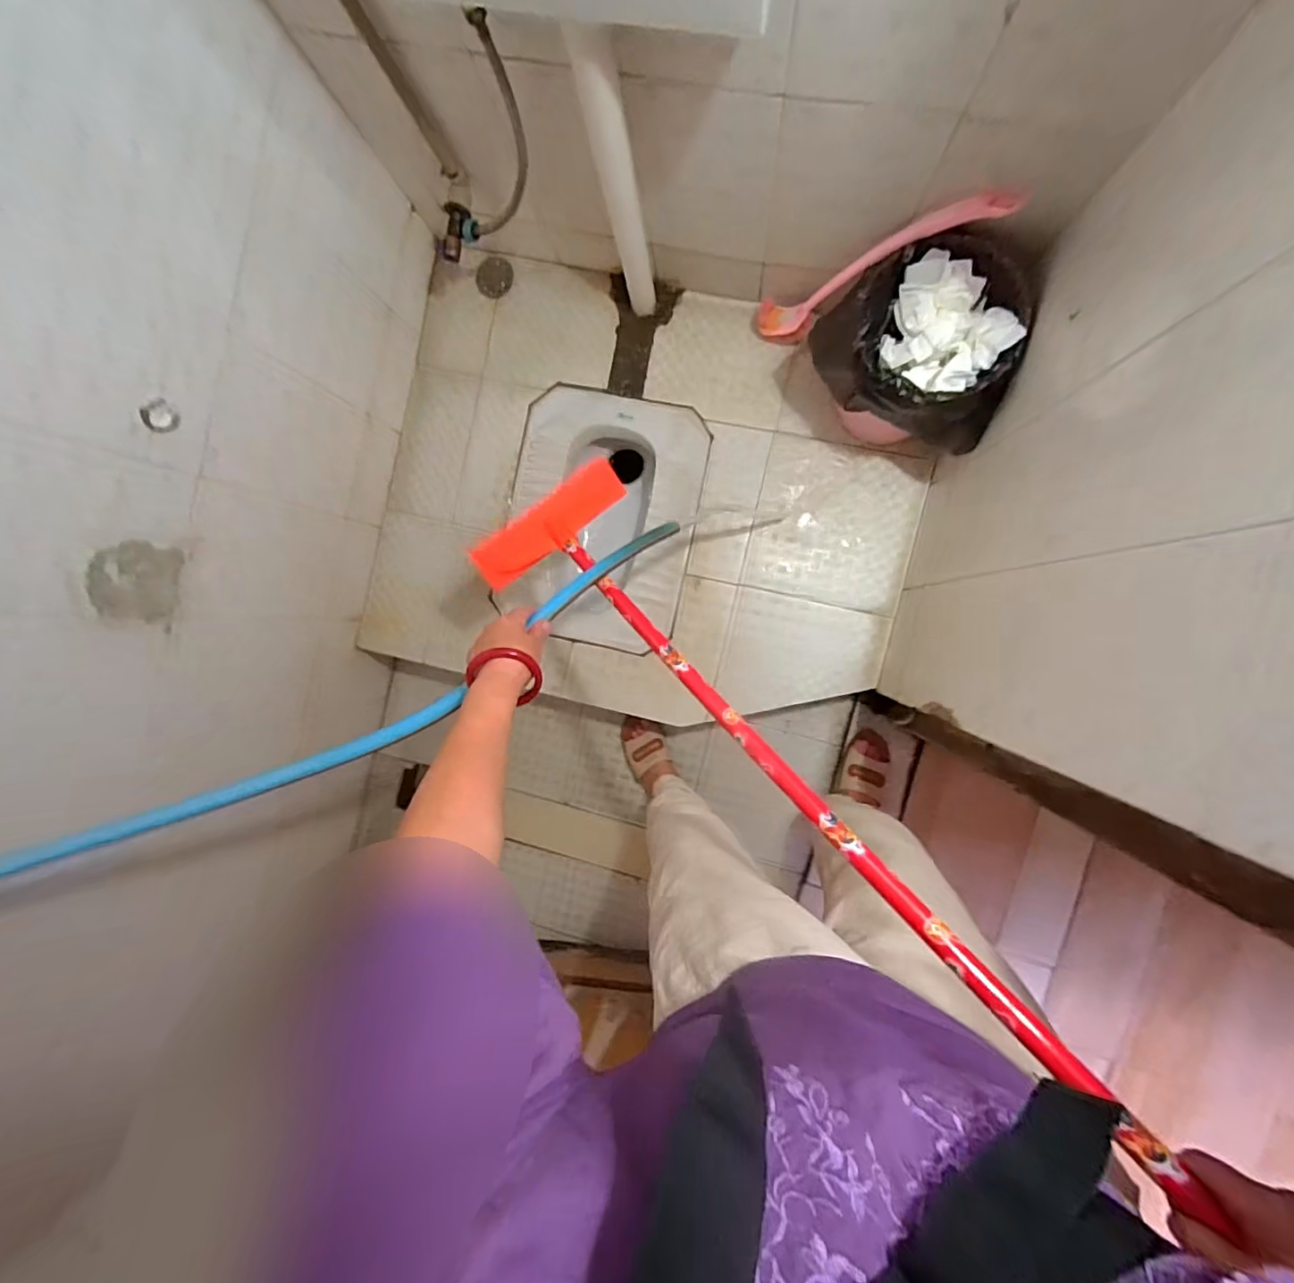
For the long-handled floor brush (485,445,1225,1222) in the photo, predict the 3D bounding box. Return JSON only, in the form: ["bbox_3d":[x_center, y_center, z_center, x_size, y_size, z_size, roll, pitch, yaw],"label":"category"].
[{"bbox_3d":[0.073,0.061,0.579,0.217,0.081,0.792,-47,58,7],"label":"long-handled floor brush"}]

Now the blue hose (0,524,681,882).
[{"bbox_3d":[-0.297,0.070,0.549,0.917,0.146,0.085,-30,87,-27],"label":"blue hose"}]

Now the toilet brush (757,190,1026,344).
[{"bbox_3d":[0.358,-0.595,0.886,0.105,0.435,0.062,1,92,-32],"label":"toilet brush"}]

